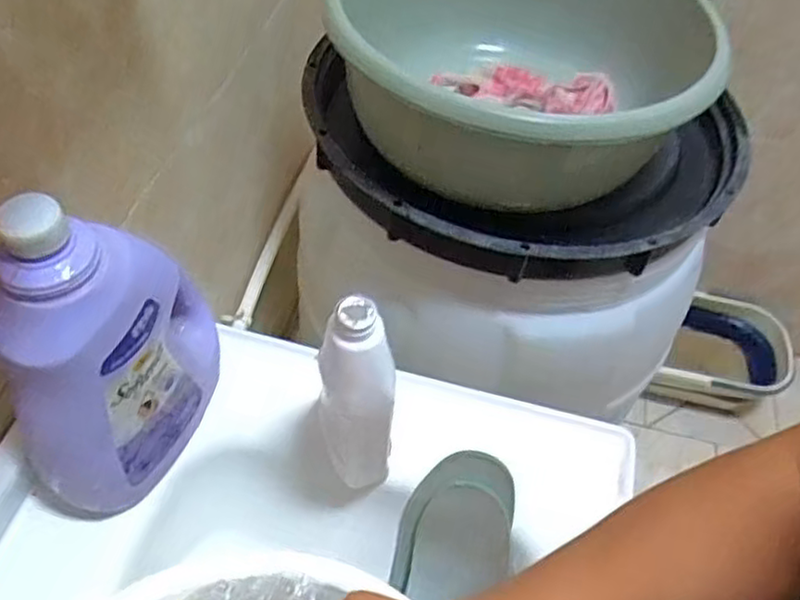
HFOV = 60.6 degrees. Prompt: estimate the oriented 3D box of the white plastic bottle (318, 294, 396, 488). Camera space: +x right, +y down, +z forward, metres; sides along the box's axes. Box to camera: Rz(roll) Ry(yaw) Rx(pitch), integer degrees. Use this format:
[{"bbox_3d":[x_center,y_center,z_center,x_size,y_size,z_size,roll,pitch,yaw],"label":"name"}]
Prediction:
[{"bbox_3d":[-0.032,0.075,0.494,0.056,0.198,0.048,3,52,-2],"label":"white plastic bottle"}]

